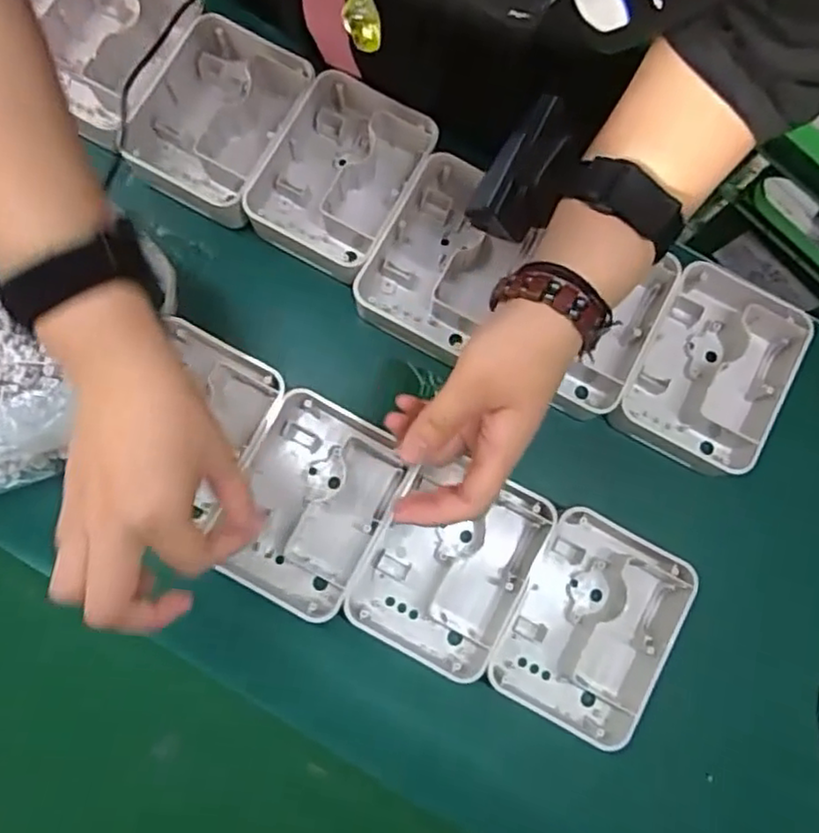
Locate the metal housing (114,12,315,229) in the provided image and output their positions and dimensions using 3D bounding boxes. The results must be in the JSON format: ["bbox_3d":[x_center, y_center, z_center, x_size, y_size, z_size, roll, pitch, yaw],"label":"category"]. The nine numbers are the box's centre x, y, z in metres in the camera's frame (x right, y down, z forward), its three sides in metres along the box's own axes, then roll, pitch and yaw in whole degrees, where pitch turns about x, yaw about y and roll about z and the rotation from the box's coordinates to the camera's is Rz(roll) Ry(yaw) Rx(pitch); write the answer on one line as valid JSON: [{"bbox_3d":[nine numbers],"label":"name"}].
[{"bbox_3d":[-0.140,-0.218,0.492,0.100,0.036,0.133,29,81,2],"label":"metal housing"}]

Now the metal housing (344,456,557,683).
[{"bbox_3d":[0.025,0.098,0.444,0.099,0.037,0.126,27,79,4],"label":"metal housing"}]

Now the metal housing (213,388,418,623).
[{"bbox_3d":[-0.069,0.059,0.449,0.106,0.034,0.133,28,79,4],"label":"metal housing"}]

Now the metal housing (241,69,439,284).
[{"bbox_3d":[-0.051,-0.176,0.491,0.100,0.037,0.129,29,81,2],"label":"metal housing"}]

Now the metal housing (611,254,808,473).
[{"bbox_3d":[0.214,-0.032,0.480,0.103,0.046,0.132,31,80,4],"label":"metal housing"}]

